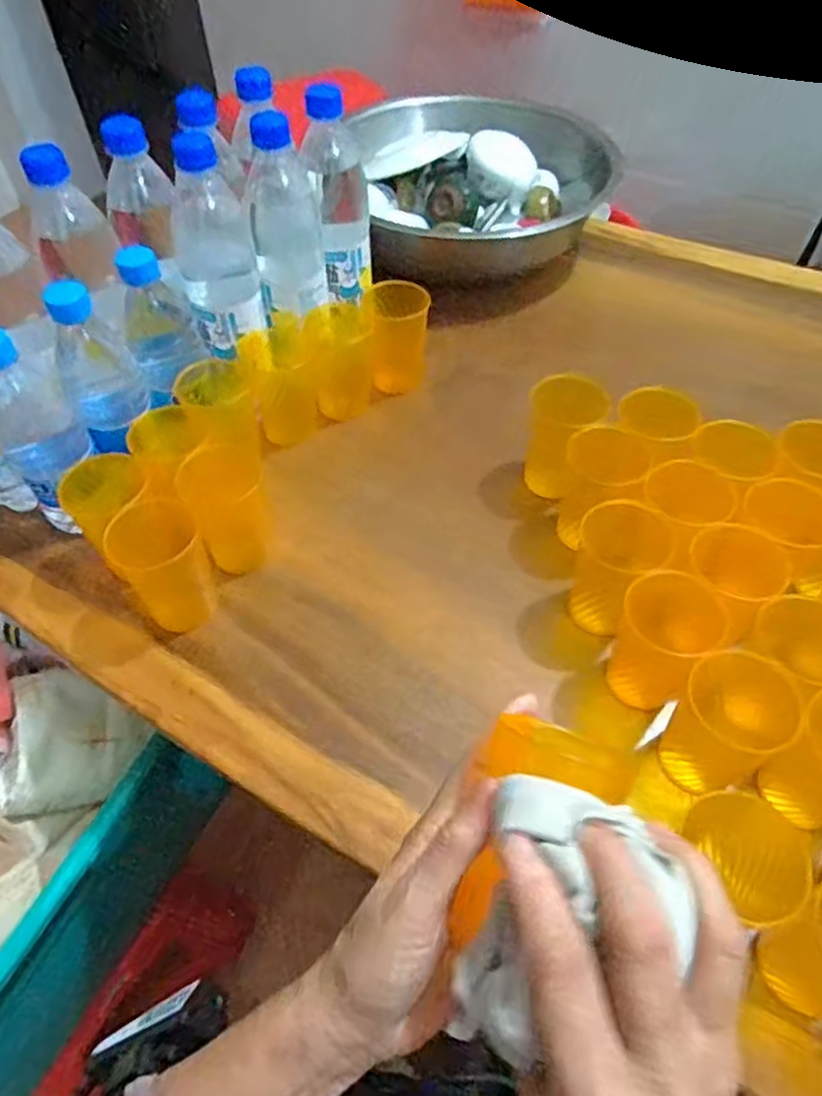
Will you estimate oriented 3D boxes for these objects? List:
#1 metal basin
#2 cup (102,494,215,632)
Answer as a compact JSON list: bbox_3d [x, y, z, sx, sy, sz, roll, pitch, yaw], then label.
[{"bbox_3d":[0.084,-0.451,0.846,0.277,0.108,0.263,0,53,0],"label":"metal basin"},{"bbox_3d":[-0.184,0.012,0.516,0.061,0.085,0.063,0,53,0],"label":"cup"}]

